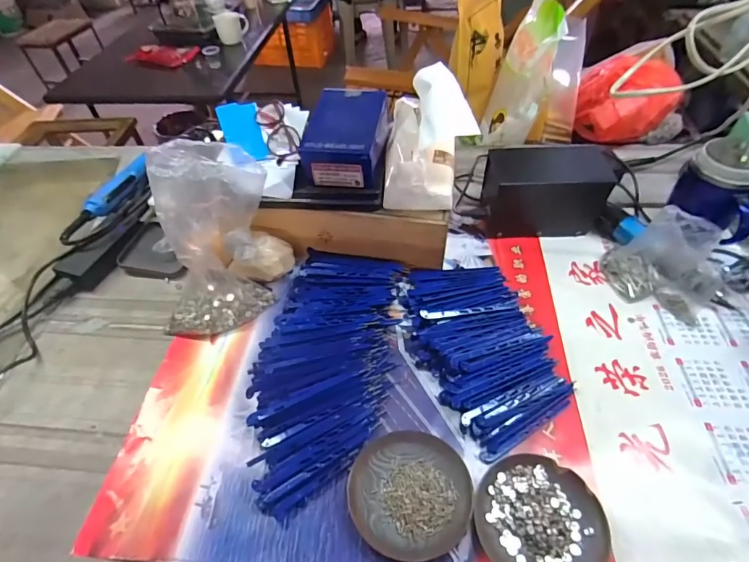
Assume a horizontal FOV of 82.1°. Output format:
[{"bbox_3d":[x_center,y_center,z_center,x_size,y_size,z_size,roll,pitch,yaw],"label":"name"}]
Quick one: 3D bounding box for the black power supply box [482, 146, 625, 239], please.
[{"bbox_3d":[0.253,-0.133,0.646,0.167,0.107,0.084,-2,48,3],"label":"black power supply box"}]

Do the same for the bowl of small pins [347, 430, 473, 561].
[{"bbox_3d":[0.034,0.204,0.421,0.114,0.012,0.113,-2,48,3],"label":"bowl of small pins"}]

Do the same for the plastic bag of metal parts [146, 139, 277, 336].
[{"bbox_3d":[-0.198,-0.048,0.543,0.112,0.235,0.084,10,24,14],"label":"plastic bag of metal parts"}]

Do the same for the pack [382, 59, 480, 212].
[{"bbox_3d":[0.072,-0.185,0.565,0.105,0.111,0.161,7,50,10],"label":"pack"}]

